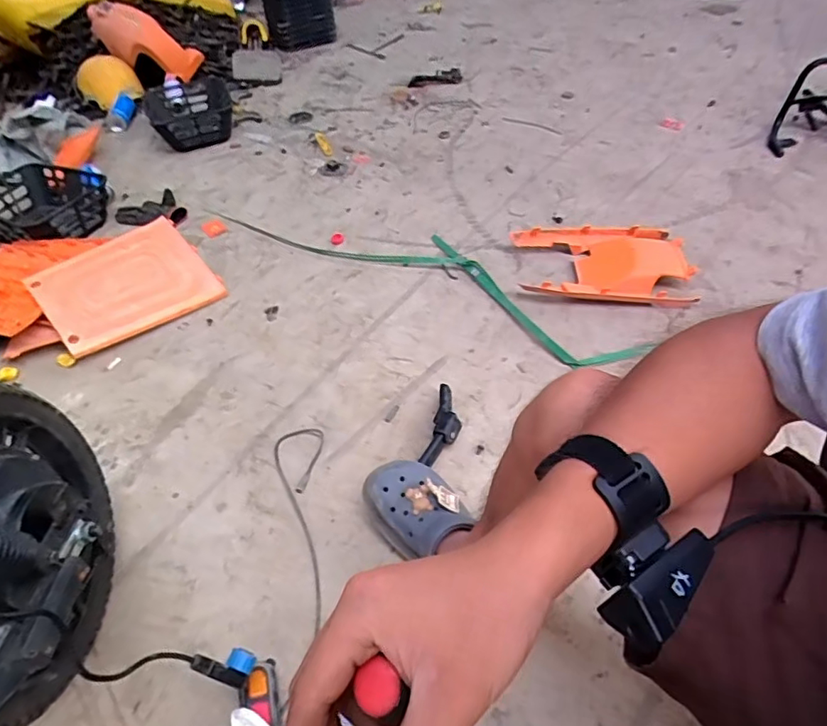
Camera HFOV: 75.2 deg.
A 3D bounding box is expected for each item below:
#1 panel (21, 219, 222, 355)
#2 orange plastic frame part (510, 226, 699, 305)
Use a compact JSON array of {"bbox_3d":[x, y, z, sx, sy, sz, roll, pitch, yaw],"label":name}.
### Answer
[{"bbox_3d":[-0.629,-0.175,1.179,0.329,0.026,0.255,-35,79,-26],"label":"panel"},{"bbox_3d":[0.424,-0.220,1.200,0.377,0.046,0.274,-2,46,3],"label":"orange plastic frame part"}]

